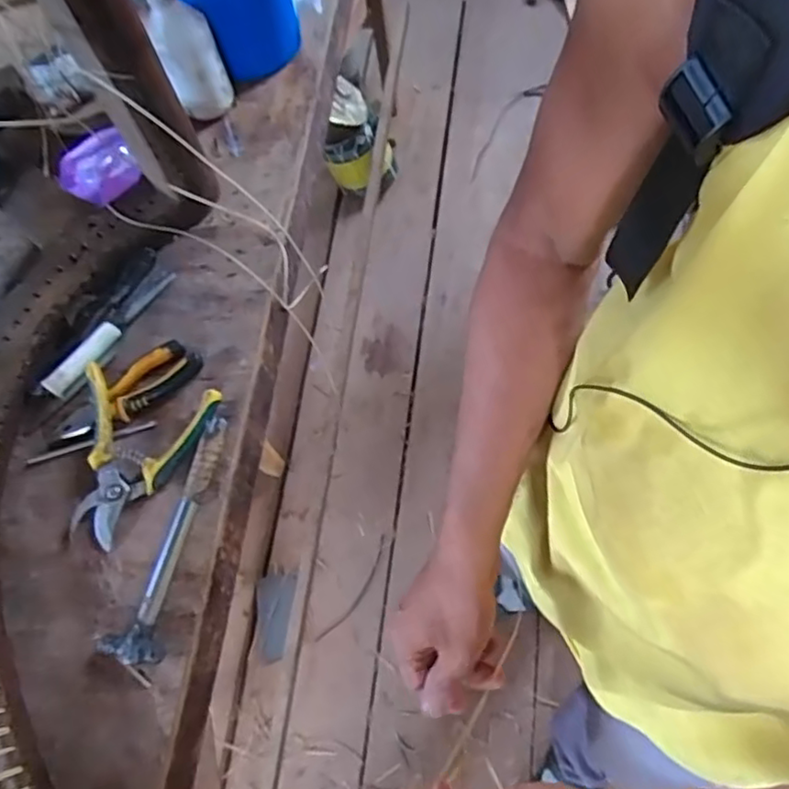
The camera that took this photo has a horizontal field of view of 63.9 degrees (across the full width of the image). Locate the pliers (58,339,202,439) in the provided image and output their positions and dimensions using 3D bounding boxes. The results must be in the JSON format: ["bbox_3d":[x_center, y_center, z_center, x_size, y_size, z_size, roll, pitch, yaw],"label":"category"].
[{"bbox_3d":[-0.284,-0.002,0.677,0.157,0.016,0.049,-37,72,-11],"label":"pliers"}]

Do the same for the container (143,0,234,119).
[{"bbox_3d":[-0.248,-0.412,0.769,0.070,0.147,0.074,-21,68,-3],"label":"container"}]

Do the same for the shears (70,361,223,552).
[{"bbox_3d":[-0.271,0.064,0.645,0.137,0.032,0.170,13,70,7],"label":"shears"}]

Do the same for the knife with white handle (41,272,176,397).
[{"bbox_3d":[-0.318,-0.073,0.709,0.021,0.023,0.183,31,74,13],"label":"knife with white handle"}]

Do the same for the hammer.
[{"bbox_3d":[-0.215,0.130,0.620,0.052,0.026,0.248,12,70,7],"label":"hammer"}]

